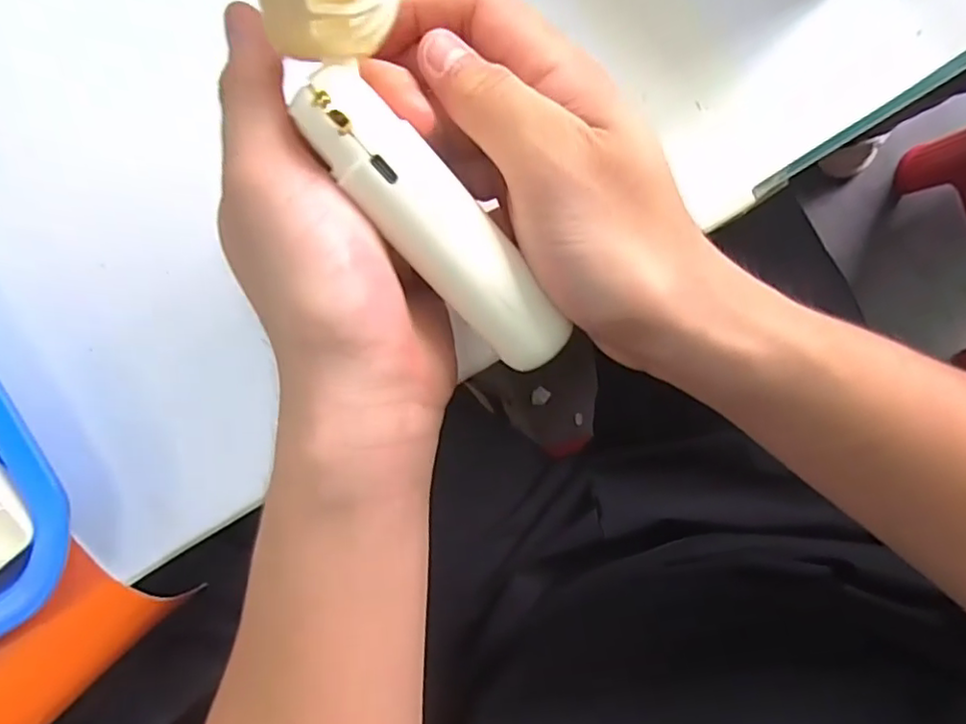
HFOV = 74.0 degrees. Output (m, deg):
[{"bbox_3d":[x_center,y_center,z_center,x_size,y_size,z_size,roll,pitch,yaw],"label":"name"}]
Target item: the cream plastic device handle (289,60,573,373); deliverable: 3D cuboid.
[{"bbox_3d":[-0.013,-0.039,0.189,0.026,0.018,0.102,-40,104,5],"label":"cream plastic device handle"}]

